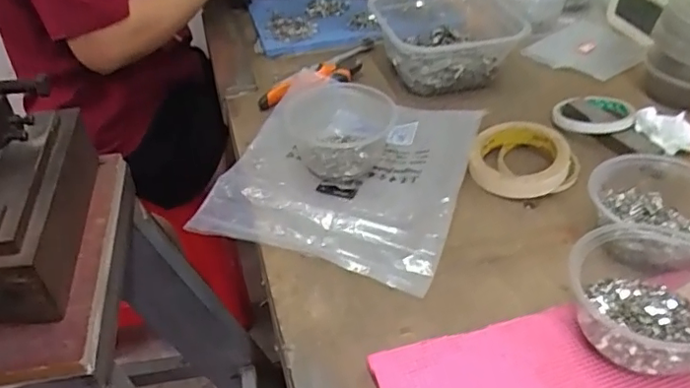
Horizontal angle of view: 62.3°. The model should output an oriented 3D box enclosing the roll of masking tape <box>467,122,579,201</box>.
[{"bbox_3d":[0.183,-0.039,0.595,0.101,0.024,0.101,-2,41,2],"label":"roll of masking tape"}]

